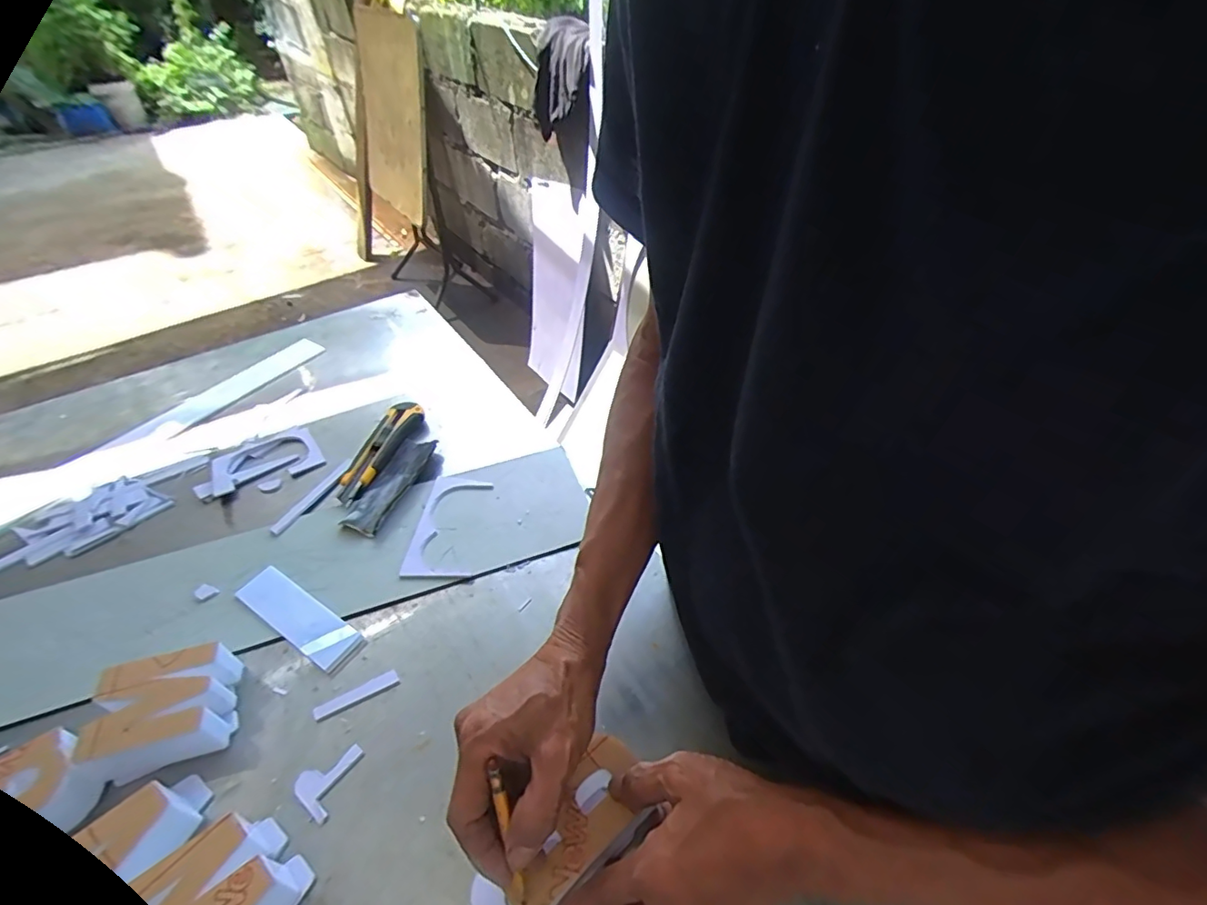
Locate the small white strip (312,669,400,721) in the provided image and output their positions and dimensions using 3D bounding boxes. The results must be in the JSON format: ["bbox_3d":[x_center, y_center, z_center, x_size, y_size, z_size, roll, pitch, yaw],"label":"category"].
[{"bbox_3d":[-0.204,0.199,0.460,0.067,0.004,0.014,-21,48,-19],"label":"small white strip"}]

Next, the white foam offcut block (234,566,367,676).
[{"bbox_3d":[-0.277,0.149,0.508,0.137,0.008,0.039,24,50,24],"label":"white foam offcut block"}]

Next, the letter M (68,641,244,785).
[{"bbox_3d":[-0.340,0.198,0.431,0.088,0.046,0.070,-15,46,-14],"label":"letter M"}]

